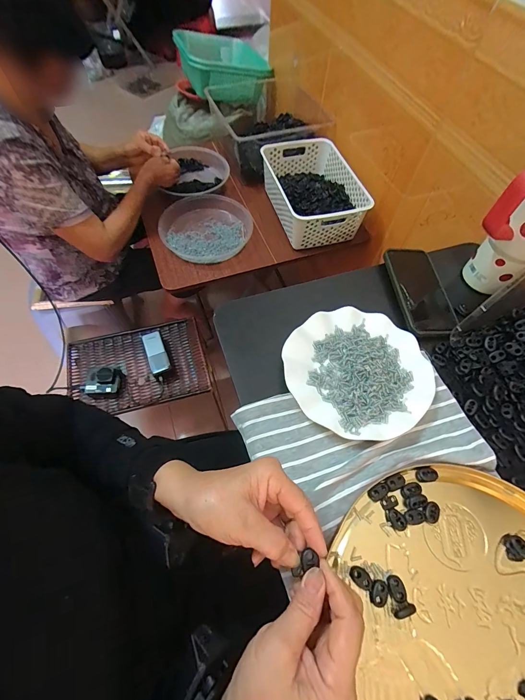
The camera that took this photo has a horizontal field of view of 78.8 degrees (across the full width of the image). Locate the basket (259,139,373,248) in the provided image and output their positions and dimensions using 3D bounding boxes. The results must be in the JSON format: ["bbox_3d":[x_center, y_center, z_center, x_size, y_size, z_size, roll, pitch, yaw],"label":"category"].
[{"bbox_3d":[0.135,-0.418,0.854,0.206,0.111,0.304,-12,62,-9],"label":"basket"}]

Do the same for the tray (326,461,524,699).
[{"bbox_3d":[0.210,0.262,0.292,0.266,0.014,0.289,4,61,0],"label":"tray"}]

